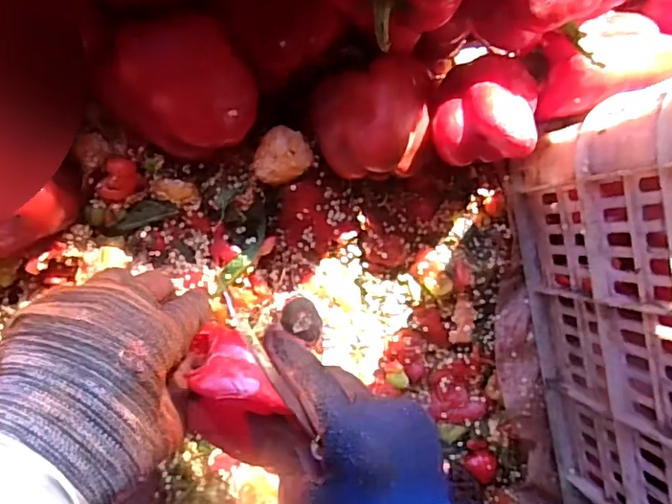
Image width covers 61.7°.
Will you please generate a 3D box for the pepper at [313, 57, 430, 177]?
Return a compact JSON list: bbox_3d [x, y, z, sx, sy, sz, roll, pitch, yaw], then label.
[{"bbox_3d":[0.030,-0.097,0.412,0.081,0.062,0.080,-8,92,-8],"label":"pepper"}]

